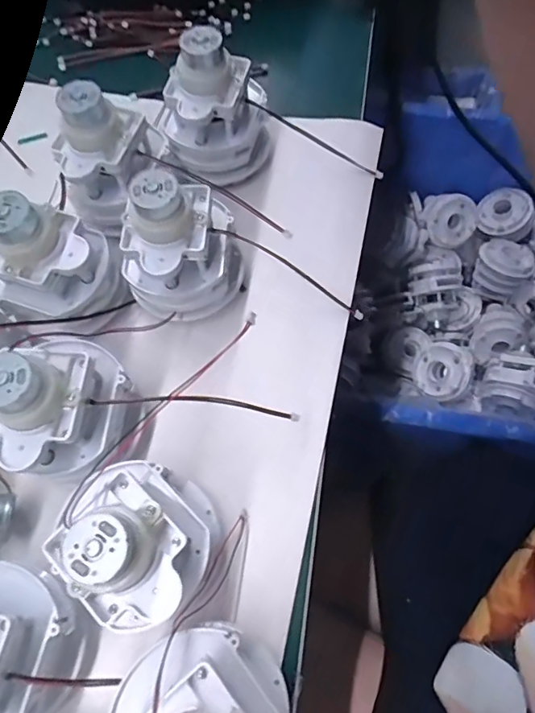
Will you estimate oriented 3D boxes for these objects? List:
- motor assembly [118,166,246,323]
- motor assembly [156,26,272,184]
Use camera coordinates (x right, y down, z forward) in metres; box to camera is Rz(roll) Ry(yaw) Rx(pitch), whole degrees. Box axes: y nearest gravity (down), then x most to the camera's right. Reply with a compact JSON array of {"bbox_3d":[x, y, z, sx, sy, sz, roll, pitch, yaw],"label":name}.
[{"bbox_3d":[-0.048,-0.059,0.265,0.059,0.087,0.063,7,70,7],"label":"motor assembly"},{"bbox_3d":[-0.033,-0.154,0.297,0.066,0.076,0.055,-8,69,2],"label":"motor assembly"}]

